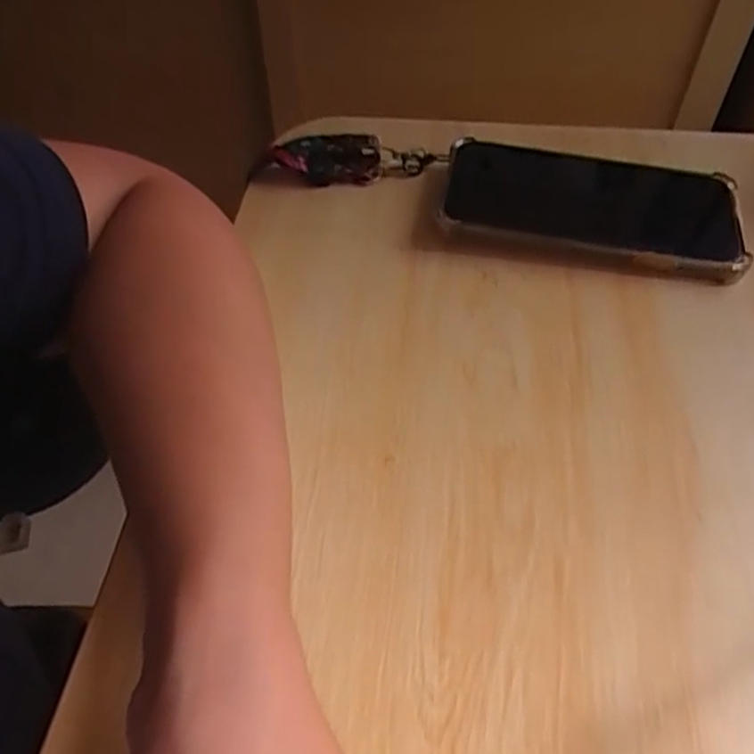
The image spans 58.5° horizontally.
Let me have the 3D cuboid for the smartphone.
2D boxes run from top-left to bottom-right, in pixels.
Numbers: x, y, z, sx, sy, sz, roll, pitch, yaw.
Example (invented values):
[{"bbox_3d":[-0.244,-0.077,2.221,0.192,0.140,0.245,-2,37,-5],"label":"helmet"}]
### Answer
[{"bbox_3d":[0.116,-0.096,0.370,0.157,0.013,0.083,11,52,9],"label":"smartphone"}]

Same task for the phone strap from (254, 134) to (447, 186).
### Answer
[{"bbox_3d":[-0.017,-0.131,0.406,0.115,0.022,0.030,-3,51,-3],"label":"phone strap"}]

